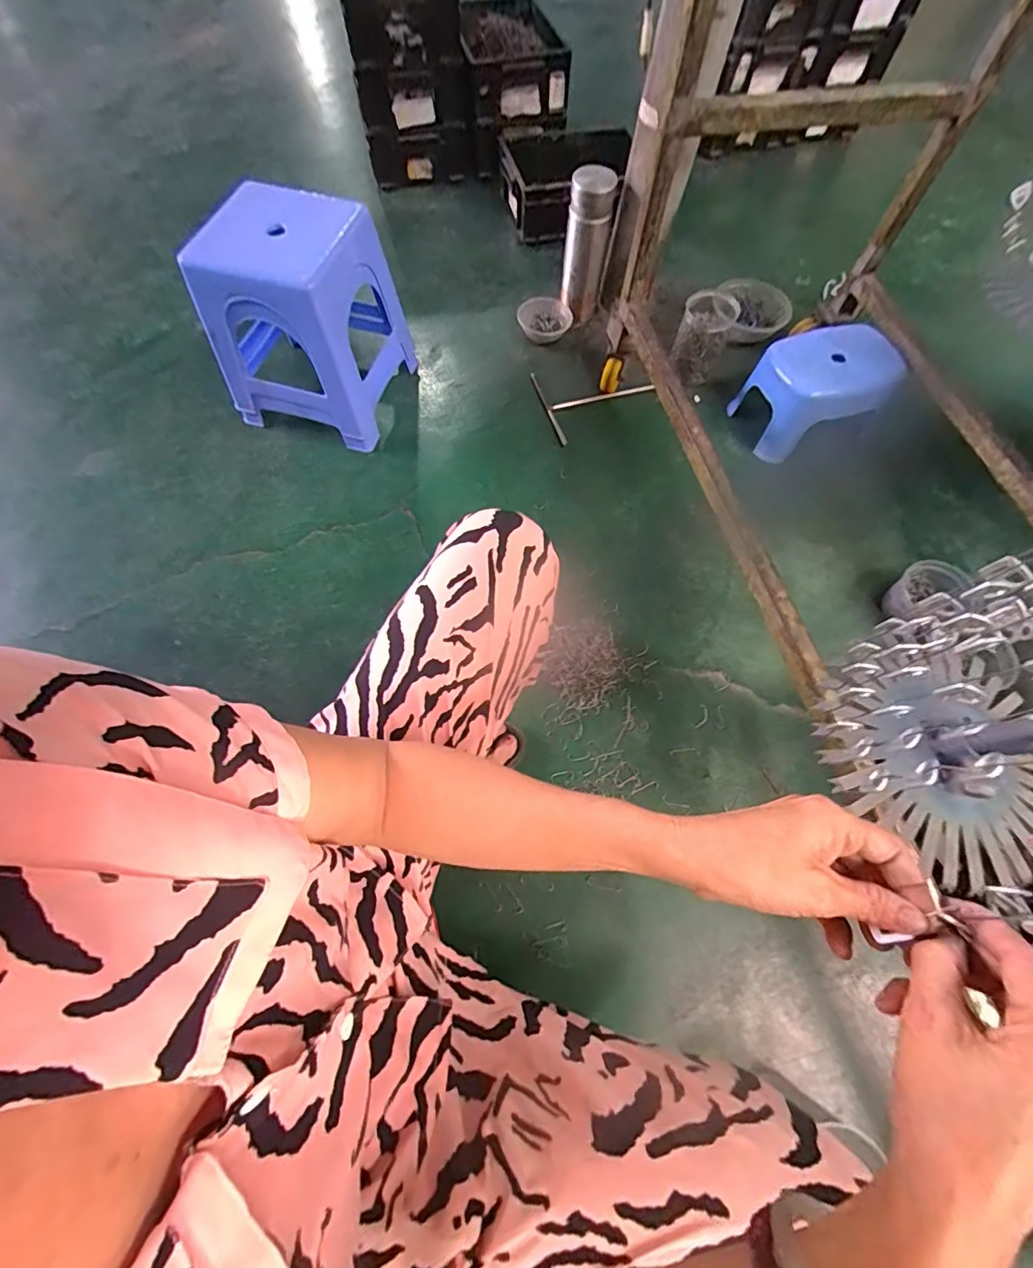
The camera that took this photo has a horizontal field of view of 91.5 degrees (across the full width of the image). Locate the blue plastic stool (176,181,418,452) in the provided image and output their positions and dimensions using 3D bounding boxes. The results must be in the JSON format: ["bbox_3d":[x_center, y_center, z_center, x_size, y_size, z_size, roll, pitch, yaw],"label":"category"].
[{"bbox_3d":[-0.351,-0.528,0.848,0.263,0.288,0.257,13,66,3],"label":"blue plastic stool"}]

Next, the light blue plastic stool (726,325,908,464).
[{"bbox_3d":[0.554,-0.453,0.944,0.226,0.149,0.172,-18,68,-10],"label":"light blue plastic stool"}]

